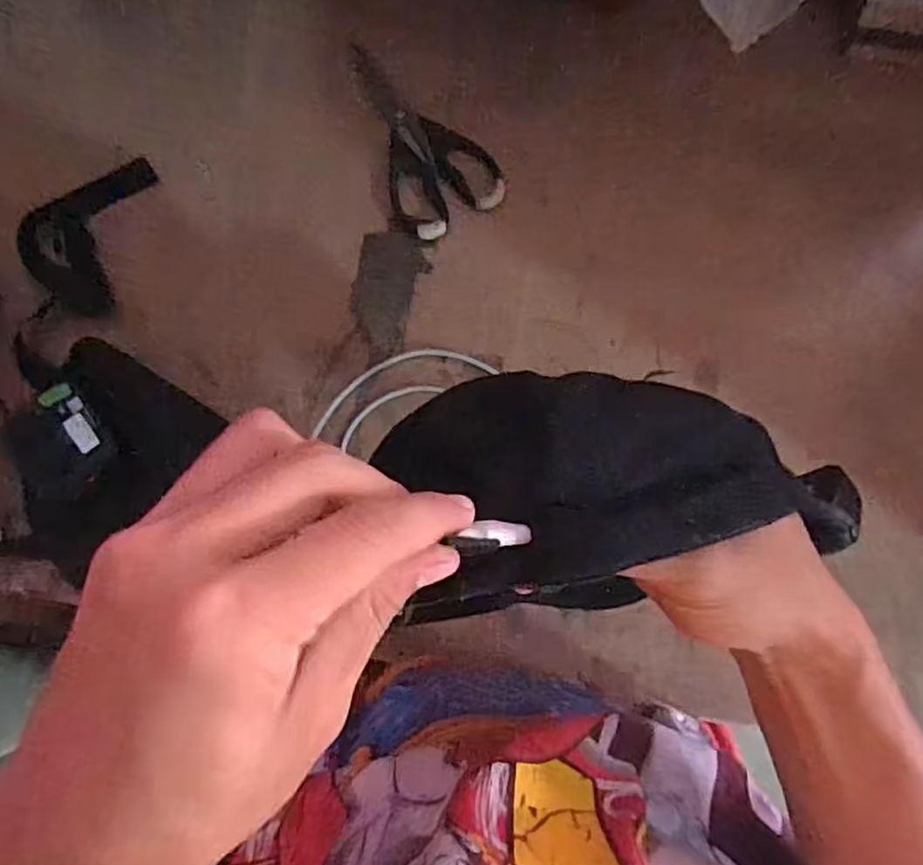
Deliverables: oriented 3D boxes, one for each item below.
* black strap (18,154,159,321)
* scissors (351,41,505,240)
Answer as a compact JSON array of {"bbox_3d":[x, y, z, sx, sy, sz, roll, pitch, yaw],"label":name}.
[{"bbox_3d":[-0.331,-0.177,0.594,0.083,0.024,0.145,10,79,2],"label":"black strap"},{"bbox_3d":[-0.049,-0.280,0.625,0.099,0.012,0.215,-29,81,-6],"label":"scissors"}]

